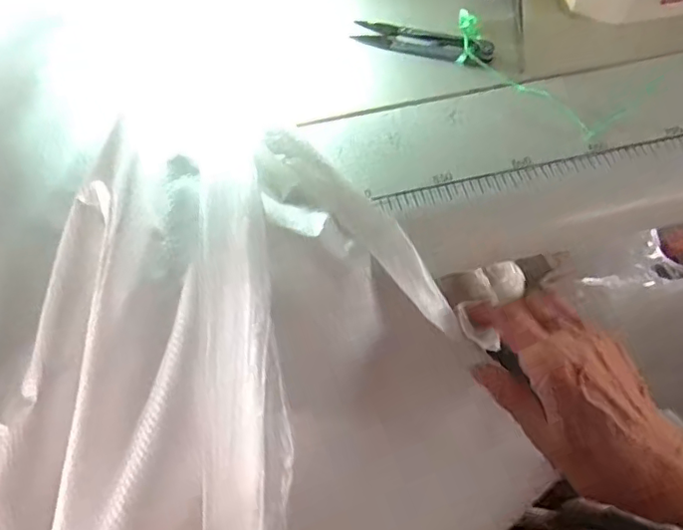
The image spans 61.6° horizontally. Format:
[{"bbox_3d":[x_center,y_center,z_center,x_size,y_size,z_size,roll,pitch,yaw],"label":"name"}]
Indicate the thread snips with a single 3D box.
[{"bbox_3d":[0.055,-0.151,0.385,0.092,0.008,0.020,15,62,10],"label":"thread snips"}]

